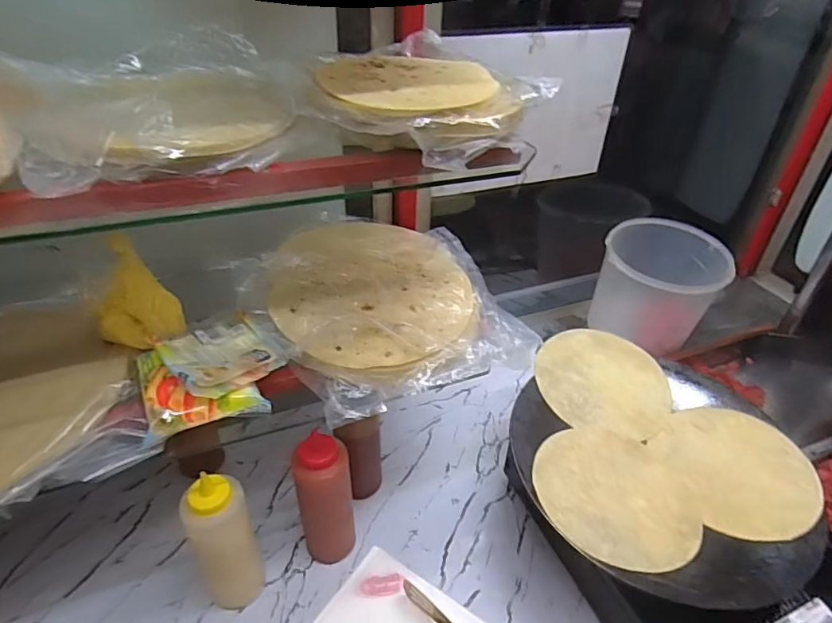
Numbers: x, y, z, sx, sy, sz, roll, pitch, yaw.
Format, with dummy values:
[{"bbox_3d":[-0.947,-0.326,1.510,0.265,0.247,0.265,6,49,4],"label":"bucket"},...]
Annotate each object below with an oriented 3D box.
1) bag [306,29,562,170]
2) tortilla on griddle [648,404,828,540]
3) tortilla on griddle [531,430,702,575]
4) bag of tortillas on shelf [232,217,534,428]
[{"bbox_3d":[0.016,-0.182,0.457,0.182,0.056,0.209,21,39,20],"label":"bag"},{"bbox_3d":[0.378,0.181,0.620,0.156,0.008,0.171,-6,38,5],"label":"tortilla on griddle"},{"bbox_3d":[0.220,0.201,0.588,0.174,0.011,0.175,3,36,-2],"label":"tortilla on griddle"},{"bbox_3d":[-0.052,-0.026,0.615,0.265,0.043,0.311,-17,41,-27],"label":"bag of tortillas on shelf"}]

